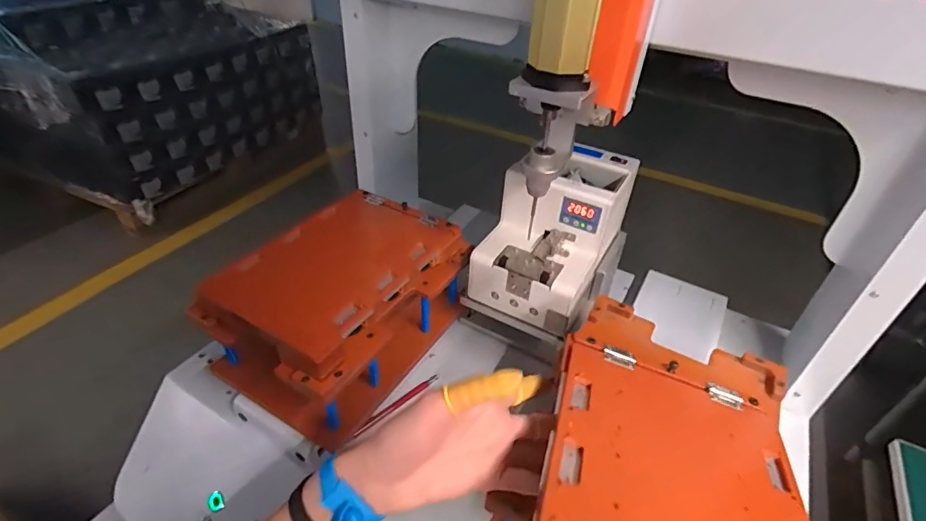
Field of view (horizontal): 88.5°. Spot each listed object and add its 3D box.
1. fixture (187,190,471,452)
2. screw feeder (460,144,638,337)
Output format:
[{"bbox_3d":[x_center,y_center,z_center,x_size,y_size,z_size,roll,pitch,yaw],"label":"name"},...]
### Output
[{"bbox_3d":[-0.137,0.054,0.565,0.177,0.147,0.252,24,43,23],"label":"fixture"},{"bbox_3d":[0.116,-0.034,0.587,0.148,0.150,0.191,20,42,20],"label":"screw feeder"}]

